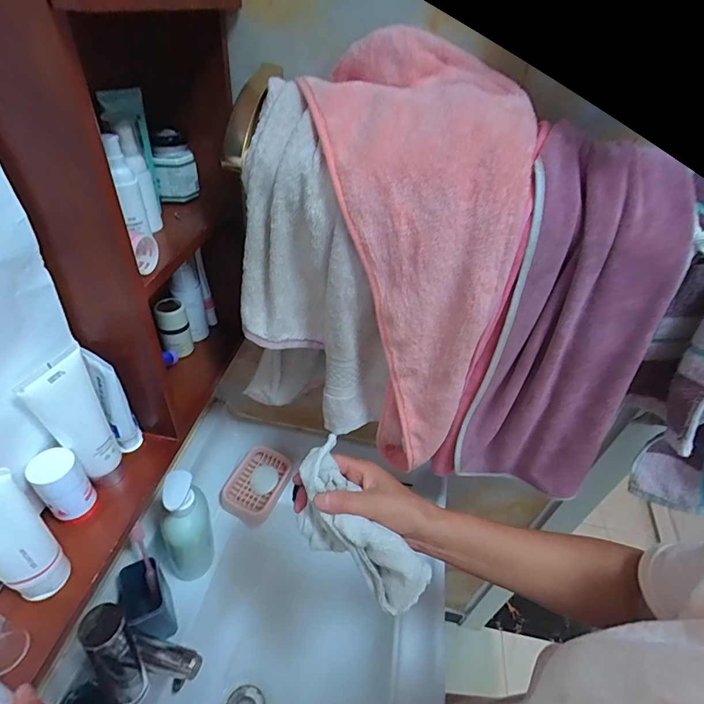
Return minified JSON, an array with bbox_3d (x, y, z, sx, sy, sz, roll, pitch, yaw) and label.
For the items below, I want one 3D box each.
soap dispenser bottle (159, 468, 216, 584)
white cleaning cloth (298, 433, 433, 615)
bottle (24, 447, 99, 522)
[{"bbox_3d":[-0.231,0.251,0.583,0.052,0.208,0.081,23,44,17],"label":"soap dispenser bottle"},{"bbox_3d":[0.002,0.173,0.401,0.064,0.061,0.165,-35,83,-38],"label":"white cleaning cloth"},{"bbox_3d":[-0.264,0.122,0.375,0.031,0.067,0.036,32,47,26],"label":"bottle"}]

